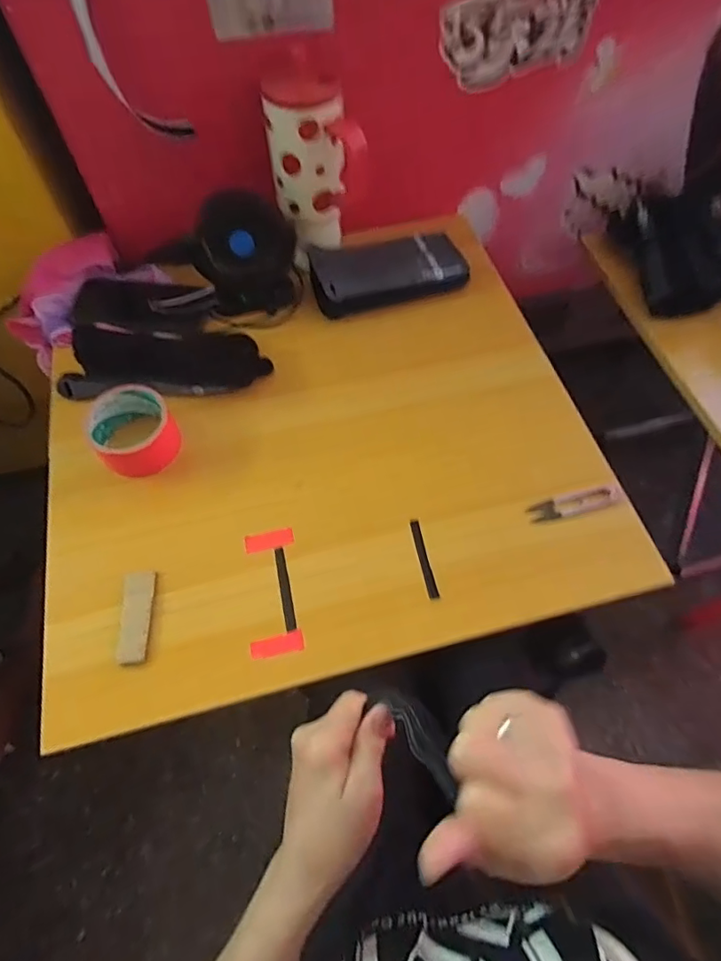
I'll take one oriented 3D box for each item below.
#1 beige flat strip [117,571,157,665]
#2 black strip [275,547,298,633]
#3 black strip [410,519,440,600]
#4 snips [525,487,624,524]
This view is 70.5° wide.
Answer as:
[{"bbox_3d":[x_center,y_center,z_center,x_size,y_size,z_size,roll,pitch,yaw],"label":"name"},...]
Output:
[{"bbox_3d":[-0.207,0.125,0.471,0.026,0.008,0.083,-4,62,-2],"label":"beige flat strip"},{"bbox_3d":[-0.073,0.104,0.492,0.010,0.005,0.084,-11,62,-6],"label":"black strip"},{"bbox_3d":[0.064,0.078,0.511,0.009,0.006,0.082,-10,62,-6],"label":"black strip"},{"bbox_3d":[0.225,0.023,0.534,0.106,0.014,0.025,-15,63,-8],"label":"snips"}]

